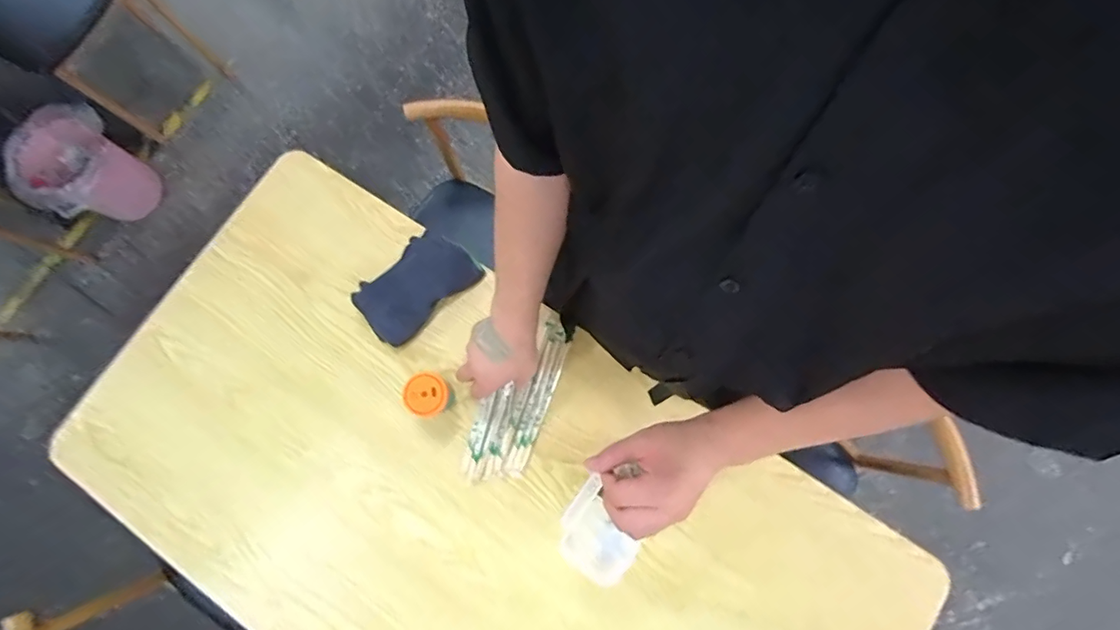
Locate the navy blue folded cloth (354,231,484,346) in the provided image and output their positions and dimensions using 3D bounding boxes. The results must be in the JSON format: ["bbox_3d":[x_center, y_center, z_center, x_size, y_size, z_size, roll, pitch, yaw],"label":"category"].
[{"bbox_3d":[-0.217,-0.049,0.736,0.170,0.047,0.117,-42,82,-8],"label":"navy blue folded cloth"}]

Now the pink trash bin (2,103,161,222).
[{"bbox_3d":[-1.247,-0.369,1.310,0.234,0.227,0.232,-37,81,-5],"label":"pink trash bin"}]

